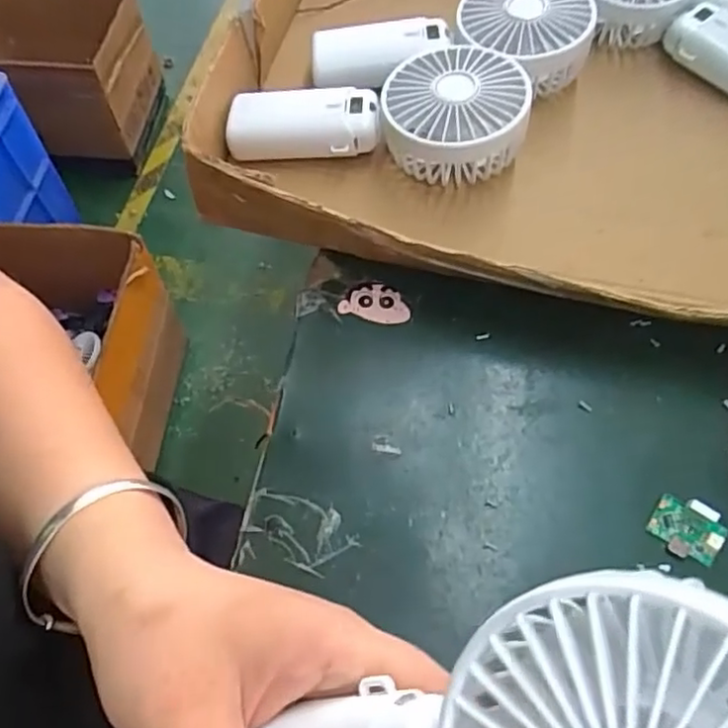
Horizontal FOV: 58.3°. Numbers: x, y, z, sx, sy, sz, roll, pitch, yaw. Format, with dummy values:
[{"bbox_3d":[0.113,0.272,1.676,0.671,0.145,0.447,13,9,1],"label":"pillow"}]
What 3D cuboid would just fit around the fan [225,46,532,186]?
[{"bbox_3d":[0.009,-0.159,0.418,0.181,0.053,0.084,10,62,9],"label":"fan"}]

